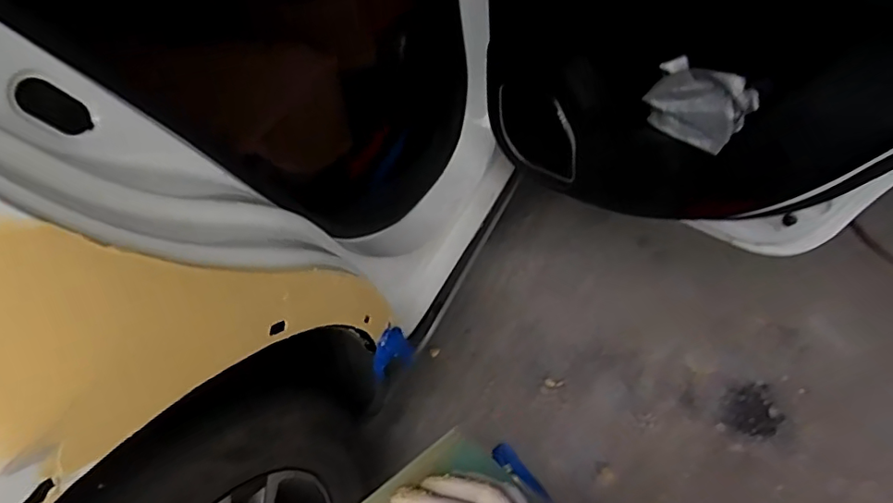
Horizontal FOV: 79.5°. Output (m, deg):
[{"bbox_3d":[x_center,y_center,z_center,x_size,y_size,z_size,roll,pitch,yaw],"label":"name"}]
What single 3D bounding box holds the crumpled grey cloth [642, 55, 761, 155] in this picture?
[{"bbox_3d":[0.301,-0.179,0.657,0.053,0.099,0.124,-20,46,-18],"label":"crumpled grey cloth"}]

